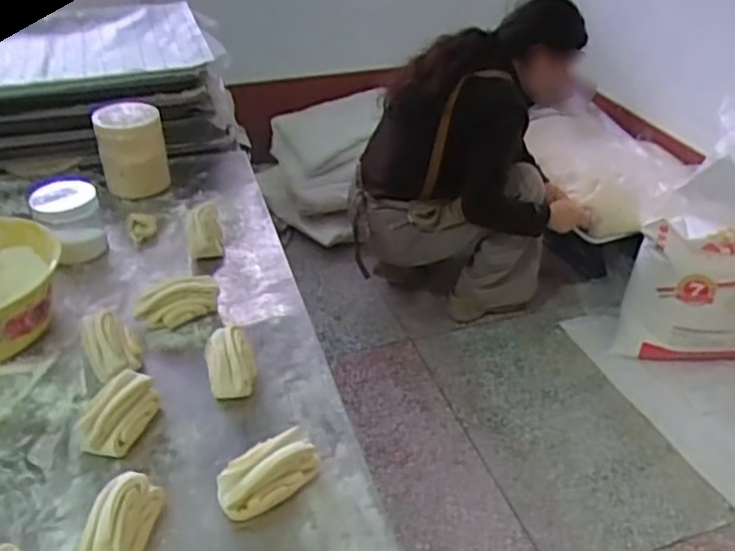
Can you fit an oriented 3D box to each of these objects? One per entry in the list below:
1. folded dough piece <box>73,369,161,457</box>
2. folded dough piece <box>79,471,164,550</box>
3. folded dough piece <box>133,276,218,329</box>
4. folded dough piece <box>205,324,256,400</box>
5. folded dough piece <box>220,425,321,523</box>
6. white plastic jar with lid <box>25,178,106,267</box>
[{"bbox_3d":[-0.249,0.140,0.695,0.051,0.047,0.091,13,38,16],"label":"folded dough piece"},{"bbox_3d":[-0.214,0.215,0.588,0.049,0.050,0.100,5,36,5],"label":"folded dough piece"},{"bbox_3d":[-0.233,0.032,0.838,0.103,0.047,0.051,-12,38,-17],"label":"folded dough piece"},{"bbox_3d":[-0.151,0.095,0.759,0.050,0.044,0.089,-9,37,-14],"label":"folded dough piece"},{"bbox_3d":[-0.094,0.183,0.636,0.098,0.045,0.048,-28,45,-34],"label":"folded dough piece"},{"bbox_3d":[-0.411,-0.072,0.951,0.084,0.093,0.087,1,36,-1],"label":"white plastic jar with lid"}]

